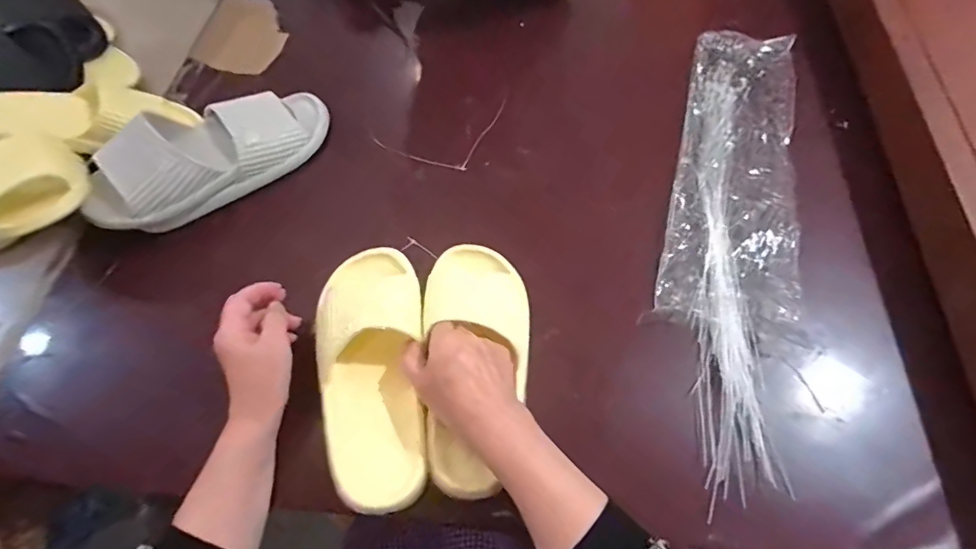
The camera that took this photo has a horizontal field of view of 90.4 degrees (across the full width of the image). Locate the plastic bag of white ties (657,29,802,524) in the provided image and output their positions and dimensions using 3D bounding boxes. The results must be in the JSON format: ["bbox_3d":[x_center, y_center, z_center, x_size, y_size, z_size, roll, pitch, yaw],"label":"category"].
[{"bbox_3d":[0.277,-0.076,0.547,0.124,0.036,0.600,13,64,9],"label":"plastic bag of white ties"}]

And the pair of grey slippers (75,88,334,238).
[{"bbox_3d":[-0.337,-0.153,0.591,0.292,0.082,0.106,-38,67,-16],"label":"pair of grey slippers"}]

